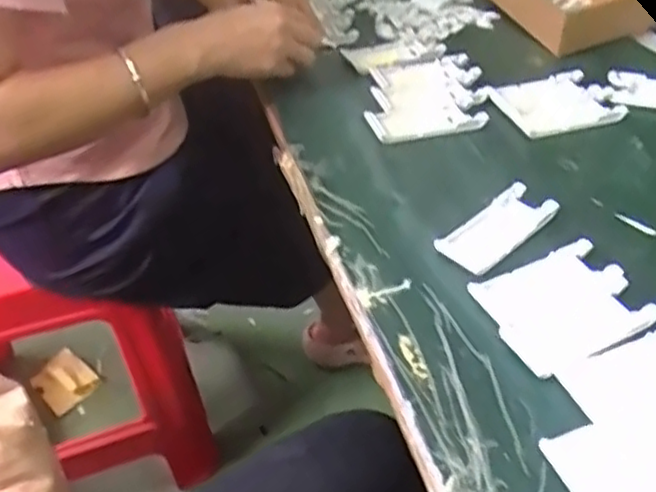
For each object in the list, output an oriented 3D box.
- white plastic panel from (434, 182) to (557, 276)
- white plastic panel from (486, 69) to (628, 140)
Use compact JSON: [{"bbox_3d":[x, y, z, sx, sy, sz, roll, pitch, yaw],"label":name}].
[{"bbox_3d":[0.128,-0.013,0.518,0.106,0.008,0.041,-33,53,-31],"label":"white plastic panel"},{"bbox_3d":[0.216,-0.136,0.653,0.110,0.010,0.081,-15,45,-17],"label":"white plastic panel"}]

